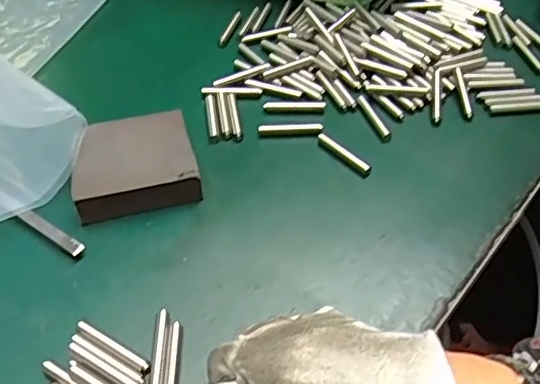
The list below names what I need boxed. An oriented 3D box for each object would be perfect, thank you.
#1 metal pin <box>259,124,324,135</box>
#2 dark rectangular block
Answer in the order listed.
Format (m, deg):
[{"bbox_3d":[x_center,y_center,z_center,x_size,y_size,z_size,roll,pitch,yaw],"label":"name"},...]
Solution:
[{"bbox_3d":[0.015,-0.048,0.432,0.047,0.007,0.006,-3,48,-5],"label":"metal pin"},{"bbox_3d":[-0.093,-0.019,0.391,0.078,0.027,0.071,-12,50,-13],"label":"dark rectangular block"}]

